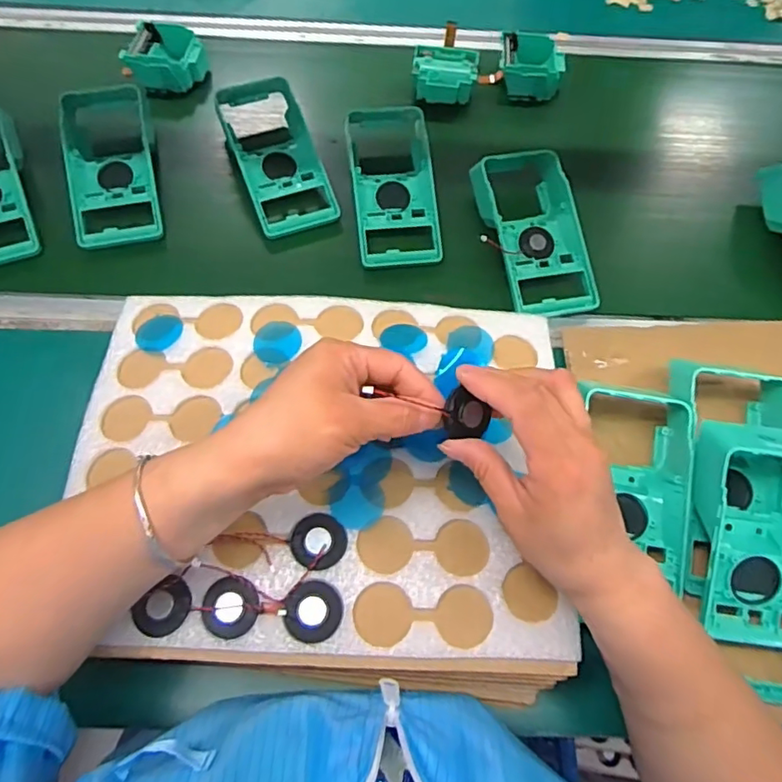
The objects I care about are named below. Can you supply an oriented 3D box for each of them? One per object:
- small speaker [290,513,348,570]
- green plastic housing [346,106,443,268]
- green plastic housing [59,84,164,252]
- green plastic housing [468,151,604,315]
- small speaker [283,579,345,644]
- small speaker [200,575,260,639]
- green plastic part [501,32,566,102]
[{"bbox_3d":[-0.044,0.091,0.340,0.033,0.004,0.032,1,64,-1],"label":"small speaker"},{"bbox_3d":[0.003,-0.215,0.568,0.087,0.048,0.196,-4,64,-4],"label":"green plastic housing"},{"bbox_3d":[-0.278,-0.224,0.554,0.081,0.058,0.167,-11,64,-7],"label":"green plastic housing"},{"bbox_3d":[0.137,-0.159,0.537,0.096,0.037,0.181,-6,64,-5],"label":"green plastic housing"},{"bbox_3d":[-0.045,0.128,0.325,0.032,0.005,0.033,1,64,-1],"label":"small speaker"},{"bbox_3d":[-0.093,0.126,0.326,0.032,0.006,0.032,1,64,-1],"label":"small speaker"},{"bbox_3d":[0.168,-0.389,0.671,0.073,0.036,0.078,6,64,1],"label":"green plastic part"}]

